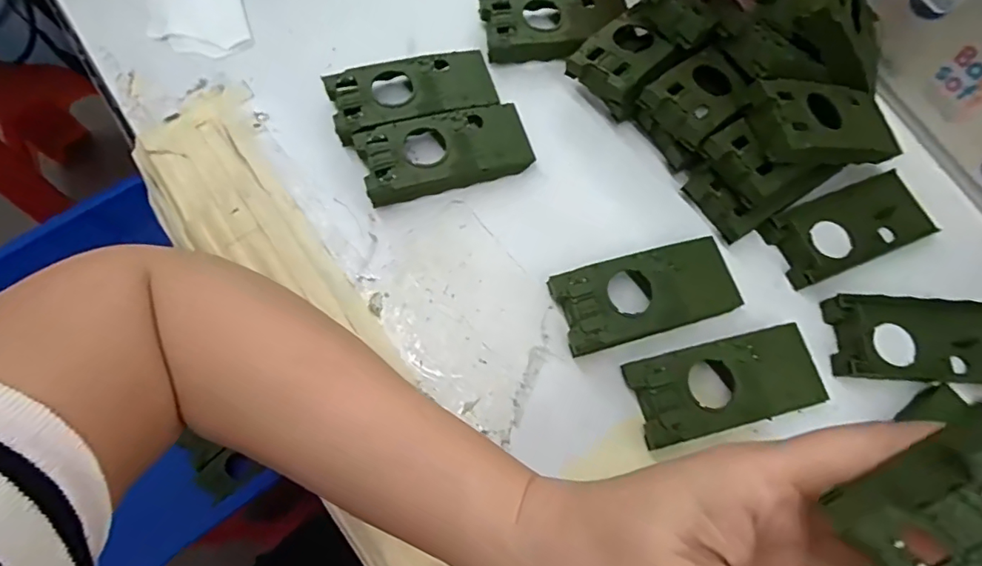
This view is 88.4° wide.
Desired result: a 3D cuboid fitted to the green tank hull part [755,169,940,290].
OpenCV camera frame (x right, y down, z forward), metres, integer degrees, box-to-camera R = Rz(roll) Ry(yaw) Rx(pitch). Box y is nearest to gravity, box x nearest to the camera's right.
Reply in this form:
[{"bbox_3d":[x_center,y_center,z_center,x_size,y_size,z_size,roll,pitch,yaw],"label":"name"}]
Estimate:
[{"bbox_3d":[0.222,-0.036,0.311,0.102,0.021,0.047,-20,73,-10],"label":"green tank hull part"}]

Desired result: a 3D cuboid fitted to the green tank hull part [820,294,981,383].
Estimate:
[{"bbox_3d":[0.246,0.032,0.287,0.108,0.020,0.046,3,71,-2],"label":"green tank hull part"}]

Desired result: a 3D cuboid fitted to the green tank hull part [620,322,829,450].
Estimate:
[{"bbox_3d":[0.127,0.054,0.272,0.104,0.021,0.043,-12,72,-7],"label":"green tank hull part"}]

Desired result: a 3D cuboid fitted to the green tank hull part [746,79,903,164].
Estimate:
[{"bbox_3d":[0.197,-0.093,0.298,0.105,0.017,0.048,-3,73,-24],"label":"green tank hull part"}]

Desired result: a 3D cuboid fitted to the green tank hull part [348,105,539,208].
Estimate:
[{"bbox_3d":[-0.028,-0.083,0.313,0.102,0.021,0.051,-17,73,-9],"label":"green tank hull part"}]

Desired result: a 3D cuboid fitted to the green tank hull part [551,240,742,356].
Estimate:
[{"bbox_3d":[0.088,0.006,0.288,0.103,0.020,0.045,-15,72,-8],"label":"green tank hull part"}]

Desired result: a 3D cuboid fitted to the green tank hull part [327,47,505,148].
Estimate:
[{"bbox_3d":[-0.050,-0.123,0.324,0.103,0.016,0.050,-19,73,-9],"label":"green tank hull part"}]

